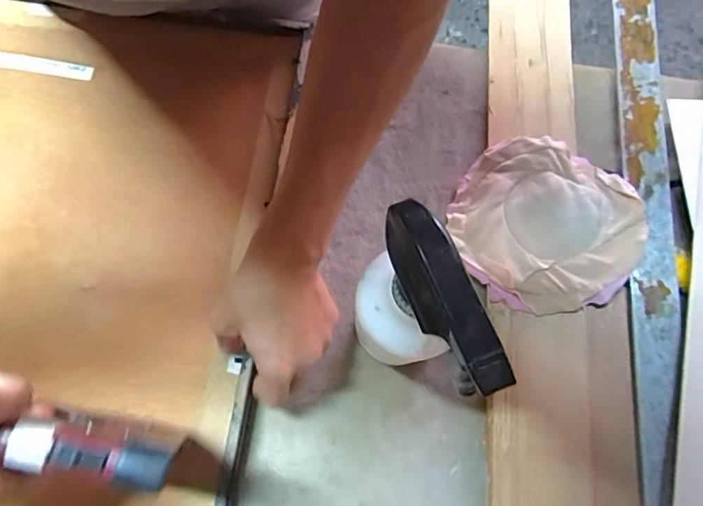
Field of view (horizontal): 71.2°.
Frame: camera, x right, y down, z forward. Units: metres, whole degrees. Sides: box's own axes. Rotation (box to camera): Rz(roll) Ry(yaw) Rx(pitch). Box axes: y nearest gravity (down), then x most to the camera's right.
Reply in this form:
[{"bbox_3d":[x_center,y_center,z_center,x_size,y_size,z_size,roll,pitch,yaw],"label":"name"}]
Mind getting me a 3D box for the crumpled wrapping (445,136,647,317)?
[{"bbox_3d":[0.165,-0.025,0.419,0.153,0.030,0.146,0,75,-1],"label":"crumpled wrapping"}]

